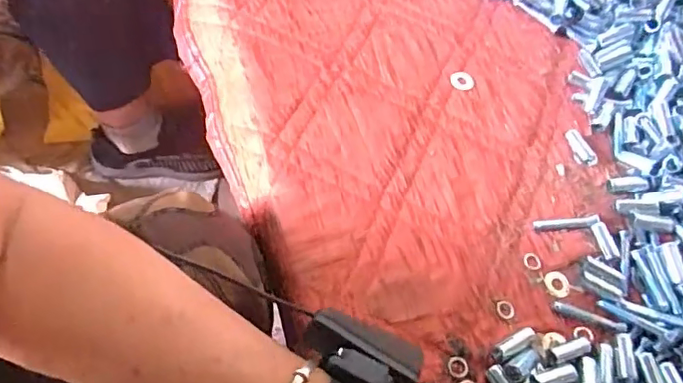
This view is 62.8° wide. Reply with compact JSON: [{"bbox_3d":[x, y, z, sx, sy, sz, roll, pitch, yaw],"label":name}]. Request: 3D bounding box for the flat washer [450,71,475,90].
[{"bbox_3d":[0.116,-0.107,0.534,0.023,0.004,0.020,10,62,-5],"label":"flat washer"}]

